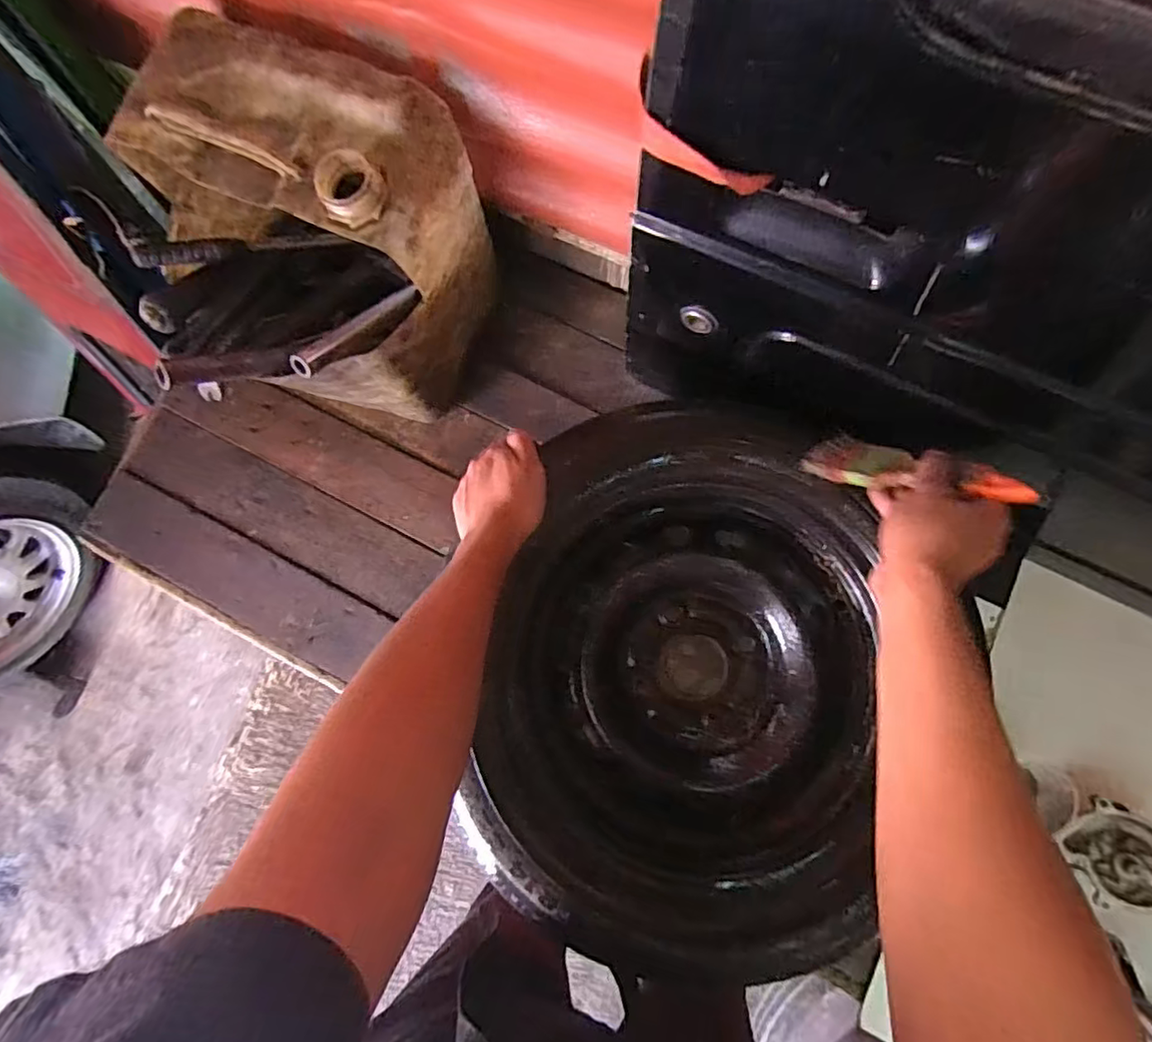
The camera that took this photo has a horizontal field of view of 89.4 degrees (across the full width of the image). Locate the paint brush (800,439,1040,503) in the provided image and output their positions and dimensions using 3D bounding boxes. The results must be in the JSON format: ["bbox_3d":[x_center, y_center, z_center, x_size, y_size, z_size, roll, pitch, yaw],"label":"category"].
[{"bbox_3d":[0.276,-0.042,0.485,0.022,0.186,0.045,42,80,-32],"label":"paint brush"}]

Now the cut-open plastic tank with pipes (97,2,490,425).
[{"bbox_3d":[-0.278,-0.277,0.643,0.289,0.310,0.255,21,80,5],"label":"cut-open plastic tank with pipes"}]

